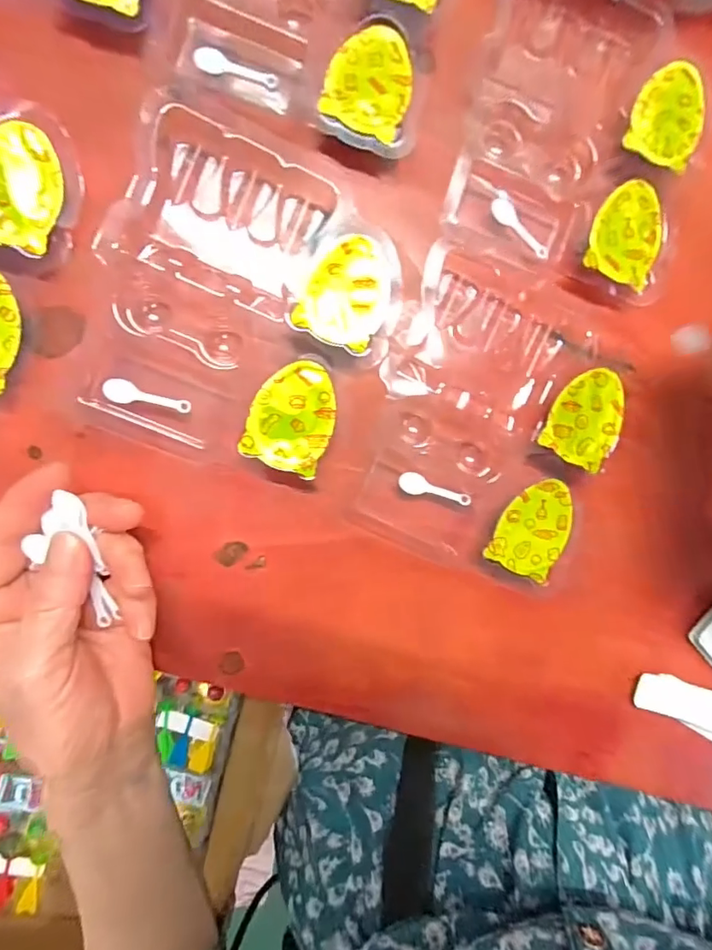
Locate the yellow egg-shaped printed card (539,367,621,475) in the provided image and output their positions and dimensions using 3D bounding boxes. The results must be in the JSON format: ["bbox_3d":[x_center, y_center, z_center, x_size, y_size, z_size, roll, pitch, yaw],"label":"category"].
[{"bbox_3d":[0.122,-0.031,0.258,0.037,0.004,0.049,29,89,-7],"label":"yellow egg-shaped printed card"}]

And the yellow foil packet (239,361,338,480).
[{"bbox_3d":[-0.030,-0.029,0.241,0.039,0.016,0.051,22,89,-9],"label":"yellow foil packet"}]

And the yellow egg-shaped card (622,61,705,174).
[{"bbox_3d":[0.164,-0.188,0.257,0.038,0.004,0.050,20,91,-6],"label":"yellow egg-shaped card"}]

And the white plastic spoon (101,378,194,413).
[{"bbox_3d":[-0.098,-0.036,0.232,0.039,0.004,0.011,13,91,-9],"label":"white plastic spoon"}]

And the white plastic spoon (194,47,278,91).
[{"bbox_3d":[-0.057,-0.193,0.234,0.039,0.004,0.011,11,91,-9],"label":"white plastic spoon"}]

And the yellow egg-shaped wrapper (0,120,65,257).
[{"bbox_3d":[-0.150,-0.126,0.213,0.040,0.004,0.051,16,90,-12],"label":"yellow egg-shaped wrapper"}]

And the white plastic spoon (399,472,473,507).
[{"bbox_3d":[0.041,0.007,0.255,0.039,0.005,0.011,13,91,-9],"label":"white plastic spoon"}]

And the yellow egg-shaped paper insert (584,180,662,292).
[{"bbox_3d":[0.142,-0.127,0.257,0.037,0.004,0.049,18,94,-7],"label":"yellow egg-shaped paper insert"}]

